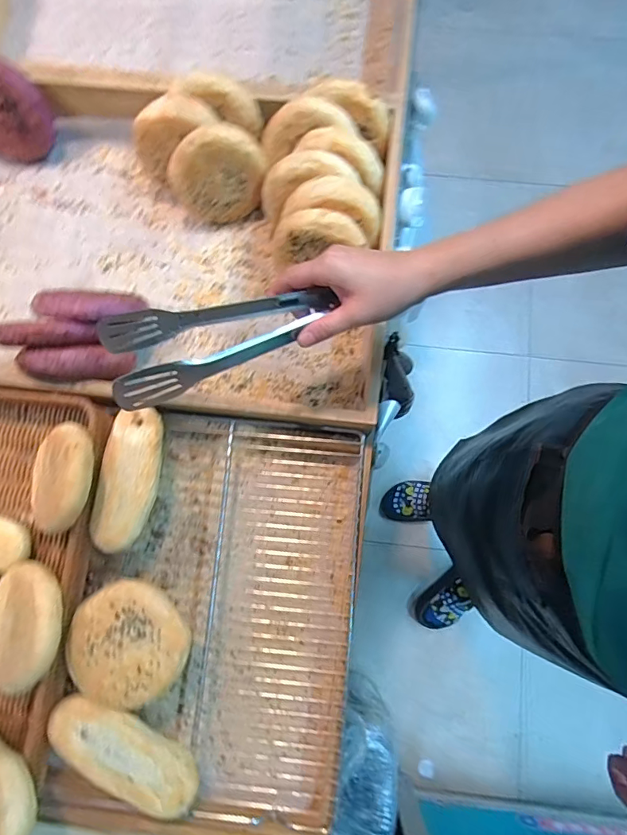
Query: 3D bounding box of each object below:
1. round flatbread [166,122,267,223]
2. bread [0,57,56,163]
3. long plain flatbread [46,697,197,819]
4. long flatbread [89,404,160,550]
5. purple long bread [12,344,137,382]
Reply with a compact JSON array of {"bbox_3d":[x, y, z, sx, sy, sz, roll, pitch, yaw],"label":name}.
[{"bbox_3d":[-0.117,-0.293,0.561,0.110,0.118,0.021,-1,60,-17],"label":"round flatbread"},{"bbox_3d":[-0.408,-0.400,0.598,0.120,0.119,0.026,14,48,-11],"label":"bread"},{"bbox_3d":[-0.182,0.322,0.439,0.151,0.025,0.053,30,81,6],"label":"long plain flatbread"},{"bbox_3d":[-0.198,0.064,0.487,0.058,0.027,0.149,11,80,3],"label":"long flatbread"},{"bbox_3d":[-0.255,-0.060,0.496,0.116,0.032,0.035,-1,77,-14],"label":"purple long bread"}]

